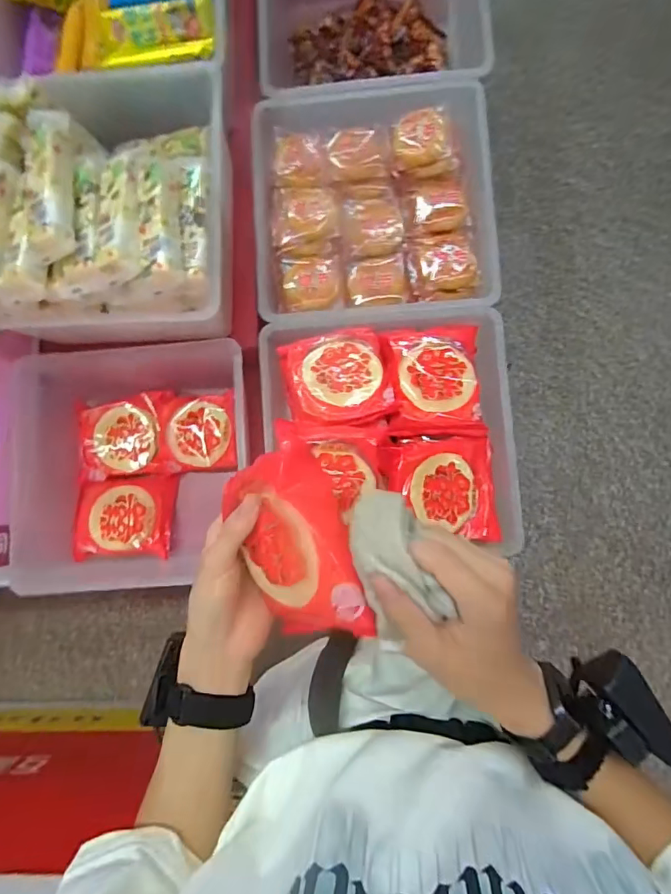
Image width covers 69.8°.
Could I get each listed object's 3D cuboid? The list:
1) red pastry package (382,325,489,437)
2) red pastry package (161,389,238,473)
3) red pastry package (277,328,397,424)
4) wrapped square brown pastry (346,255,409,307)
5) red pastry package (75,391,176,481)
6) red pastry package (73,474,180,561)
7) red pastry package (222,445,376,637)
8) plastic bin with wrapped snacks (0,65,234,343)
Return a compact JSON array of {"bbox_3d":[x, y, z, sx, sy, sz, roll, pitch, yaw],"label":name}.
[{"bbox_3d":[0.123,-0.080,0.589,0.110,0.021,0.133,-1,83,2],"label":"red pastry package"},{"bbox_3d":[-0.201,-0.020,0.706,0.109,0.031,0.111,-4,83,2],"label":"red pastry package"},{"bbox_3d":[0.003,-0.085,0.577,0.124,0.038,0.113,-13,83,1],"label":"red pastry package"},{"bbox_3d":[0.055,-0.215,0.633,0.078,0.028,0.073,-1,83,2],"label":"wrapped square brown pastry"},{"bbox_3d":[-0.311,-0.018,0.720,0.130,0.038,0.124,-4,83,2],"label":"red pastry package"},{"bbox_3d":[-0.306,0.100,0.700,0.137,0.035,0.115,0,83,2],"label":"red pastry package"},{"bbox_3d":[-0.031,0.071,0.331,0.094,0.028,0.125,-29,82,40],"label":"red pastry package"},{"bbox_3d":[-0.266,-0.287,0.552,0.279,0.159,0.299,-3,86,3],"label":"plastic bin with wrapped snacks"}]

